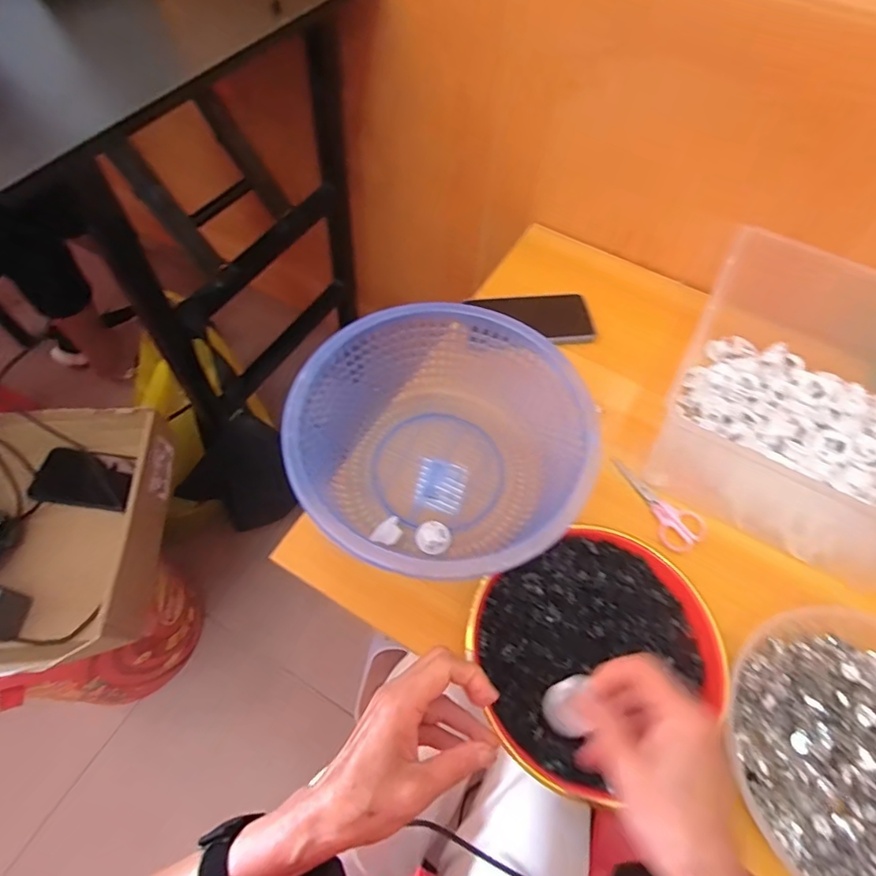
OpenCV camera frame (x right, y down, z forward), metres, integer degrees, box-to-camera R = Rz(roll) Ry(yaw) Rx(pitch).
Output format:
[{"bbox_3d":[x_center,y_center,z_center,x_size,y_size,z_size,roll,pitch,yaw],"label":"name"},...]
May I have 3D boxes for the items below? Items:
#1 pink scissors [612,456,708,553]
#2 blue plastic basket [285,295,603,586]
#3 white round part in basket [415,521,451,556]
[{"bbox_3d":[0.236,0.064,0.551,0.050,0.011,0.115,-23,64,-14],"label":"pink scissors"},{"bbox_3d":[0.004,0.010,0.507,0.272,0.109,0.273,1,61,-2],"label":"blue plastic basket"},{"bbox_3d":[-0.005,0.100,0.515,0.034,0.019,0.033,1,61,-2],"label":"white round part in basket"}]

